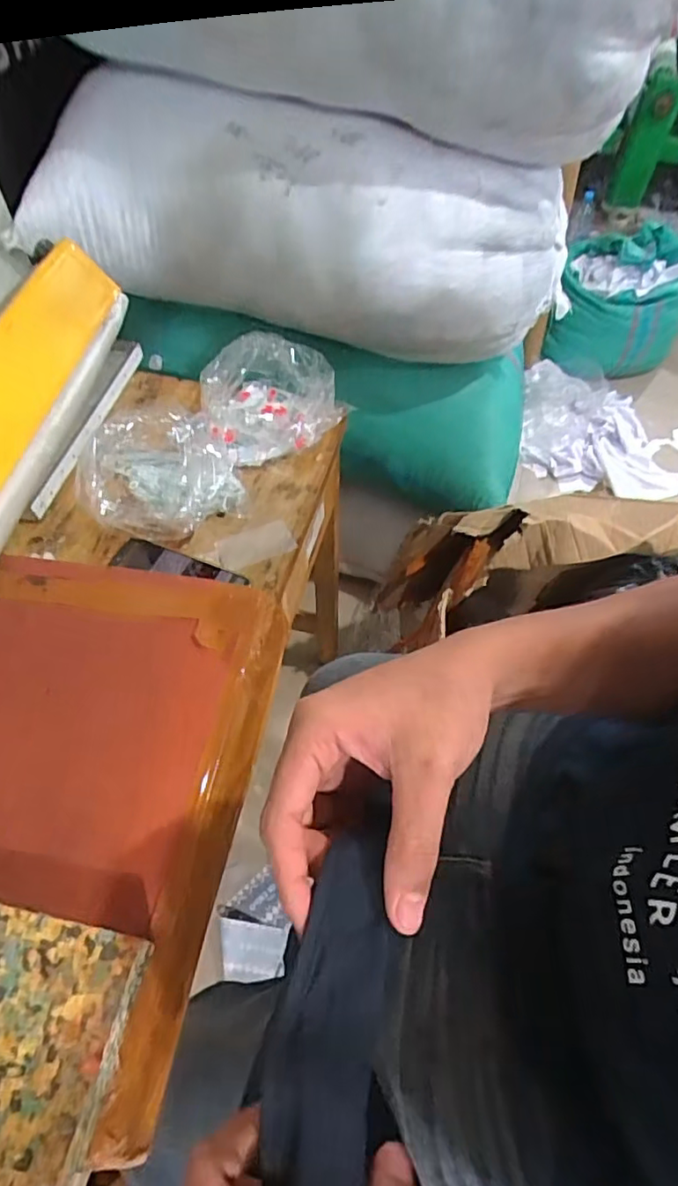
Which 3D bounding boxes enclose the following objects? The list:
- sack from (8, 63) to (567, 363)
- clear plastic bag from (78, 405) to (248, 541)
[{"bbox_3d":[-0.075,-0.593,0.973,0.884,0.304,0.225,11,56,6],"label":"sack"},{"bbox_3d":[-0.232,-0.154,0.744,0.183,0.054,0.199,-28,61,-19],"label":"clear plastic bag"}]

